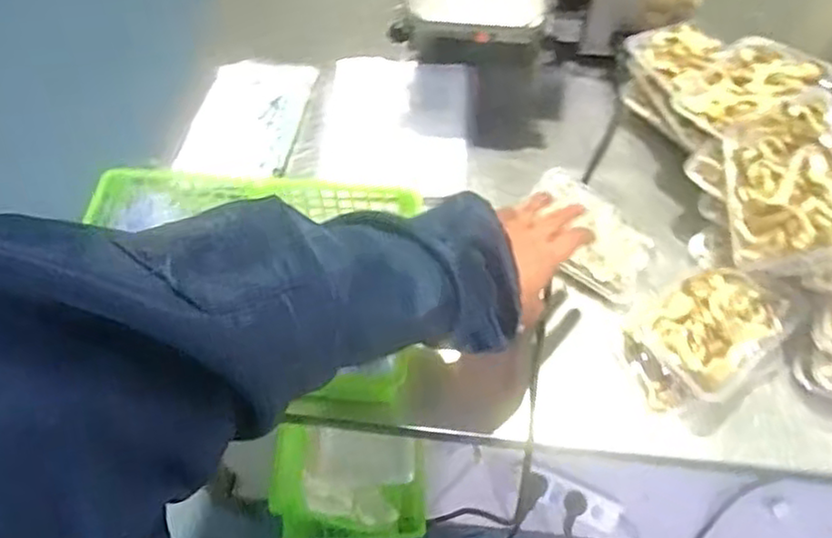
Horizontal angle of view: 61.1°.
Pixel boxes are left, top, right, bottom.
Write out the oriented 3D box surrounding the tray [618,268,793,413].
[{"bbox_3d":[0.291,0.067,0.716,0.159,0.058,0.119,-29,62,-15],"label":"tray"}]

